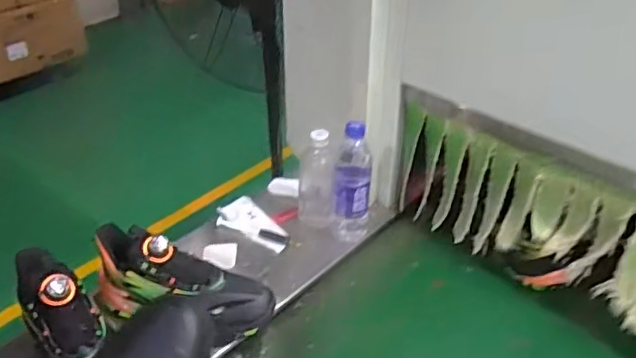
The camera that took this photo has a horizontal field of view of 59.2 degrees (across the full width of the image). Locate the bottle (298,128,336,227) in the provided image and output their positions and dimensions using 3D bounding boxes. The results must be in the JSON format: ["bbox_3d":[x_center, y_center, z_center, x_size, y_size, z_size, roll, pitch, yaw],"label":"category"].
[{"bbox_3d":[-0.004,0.006,0.952,0.058,0.170,0.053,-3,36,-5],"label":"bottle"}]

